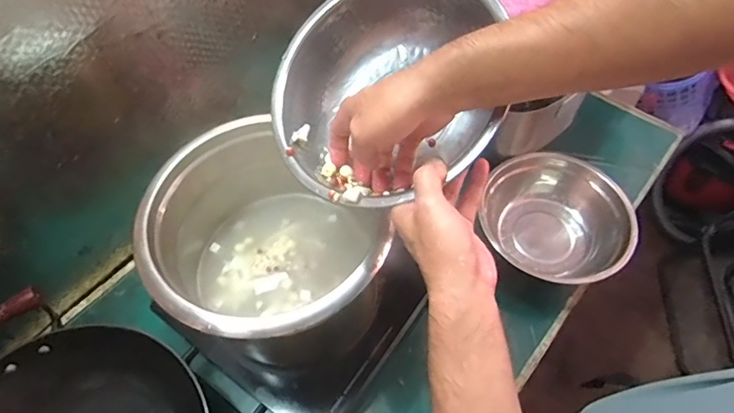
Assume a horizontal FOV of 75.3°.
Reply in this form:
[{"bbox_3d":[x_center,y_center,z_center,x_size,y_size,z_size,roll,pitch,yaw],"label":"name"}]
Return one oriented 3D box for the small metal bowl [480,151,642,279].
[{"bbox_3d":[0.297,0.025,0.755,0.212,0.098,0.214,0,64,0],"label":"small metal bowl"}]

